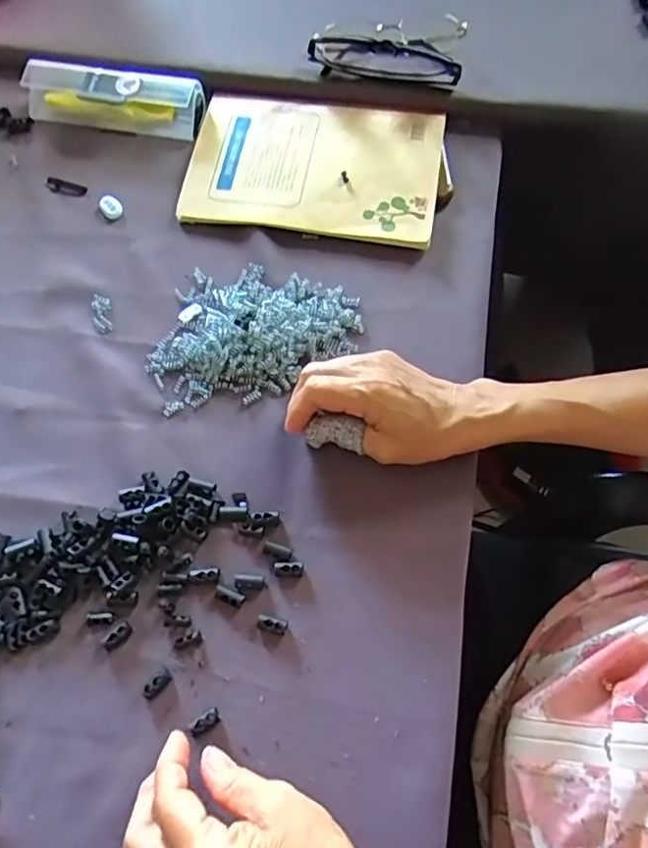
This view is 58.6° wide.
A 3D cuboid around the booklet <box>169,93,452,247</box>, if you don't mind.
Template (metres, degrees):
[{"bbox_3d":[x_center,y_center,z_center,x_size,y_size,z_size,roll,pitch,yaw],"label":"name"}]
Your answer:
[{"bbox_3d":[-0.009,-0.218,0.479,0.205,0.017,0.139,8,69,5],"label":"booklet"}]

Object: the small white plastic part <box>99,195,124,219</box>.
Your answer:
[{"bbox_3d":[-0.177,-0.180,0.478,0.016,0.008,0.021,-28,70,-9],"label":"small white plastic part"}]

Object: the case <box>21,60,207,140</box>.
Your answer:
[{"bbox_3d":[-0.185,-0.286,0.505,0.152,0.032,0.039,10,69,6],"label":"case"}]

